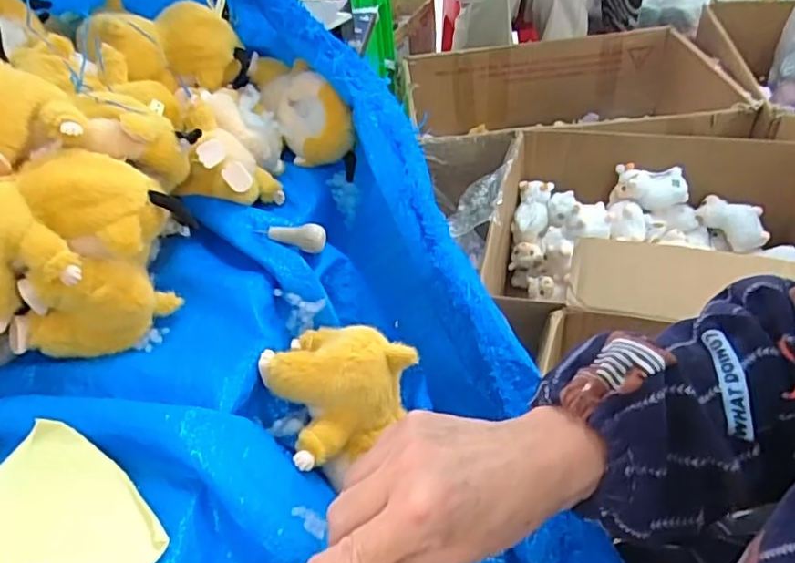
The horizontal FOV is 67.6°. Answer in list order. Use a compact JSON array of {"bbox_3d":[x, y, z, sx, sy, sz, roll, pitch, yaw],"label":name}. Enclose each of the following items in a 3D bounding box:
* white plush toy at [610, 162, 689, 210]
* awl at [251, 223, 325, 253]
[{"bbox_3d":[0.478,-0.181,1.141,0.132,0.080,0.063,5,5,2],"label":"white plush toy"},{"bbox_3d":[-0.087,-0.039,0.484,0.058,0.017,0.020,11,46,17],"label":"awl"}]

